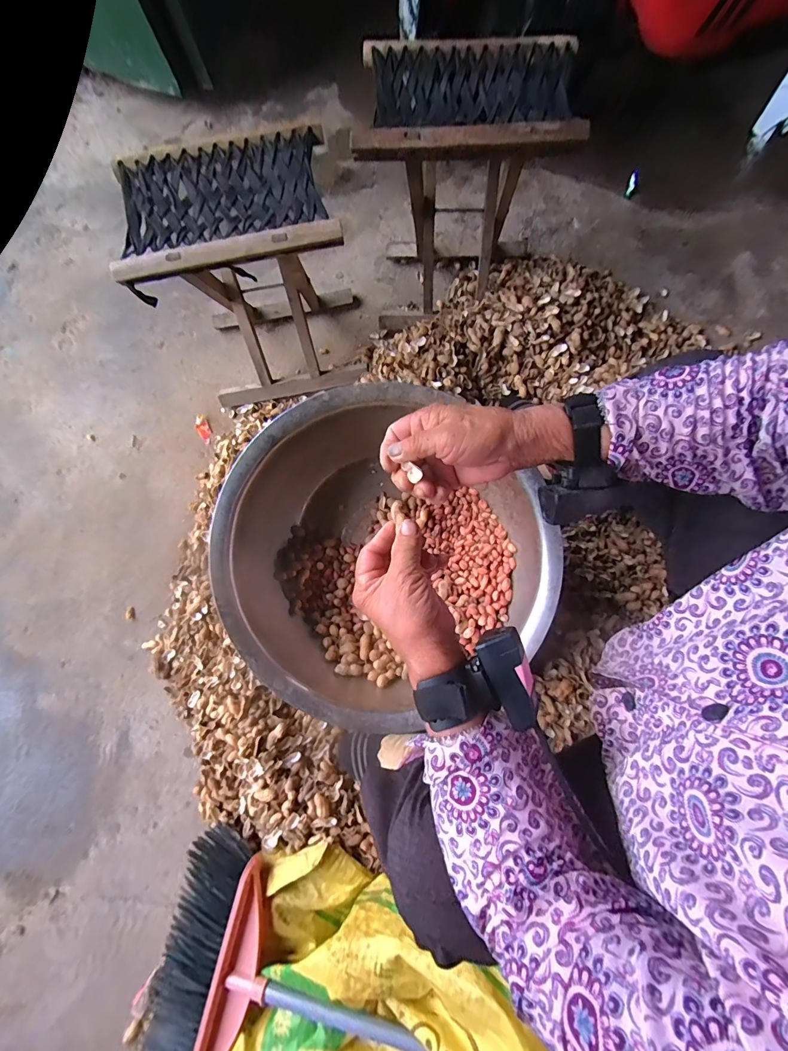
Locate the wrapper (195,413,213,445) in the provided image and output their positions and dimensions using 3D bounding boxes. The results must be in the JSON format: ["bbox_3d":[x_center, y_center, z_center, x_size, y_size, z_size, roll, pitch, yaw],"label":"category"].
[{"bbox_3d":[-0.412,-0.208,0.844,0.027,0.012,0.065,-32,80,-6],"label":"wrapper"}]

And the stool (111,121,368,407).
[{"bbox_3d":[-0.241,-0.425,0.711,0.301,0.349,0.243,-10,78,-2],"label":"stool"}]

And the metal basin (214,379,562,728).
[{"bbox_3d":[-0.066,0.036,0.600,0.442,0.193,0.442,-27,95,7],"label":"metal basin"}]

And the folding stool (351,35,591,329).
[{"bbox_3d":[0.111,-0.584,0.721,0.308,0.381,0.250,3,78,1],"label":"folding stool"}]

